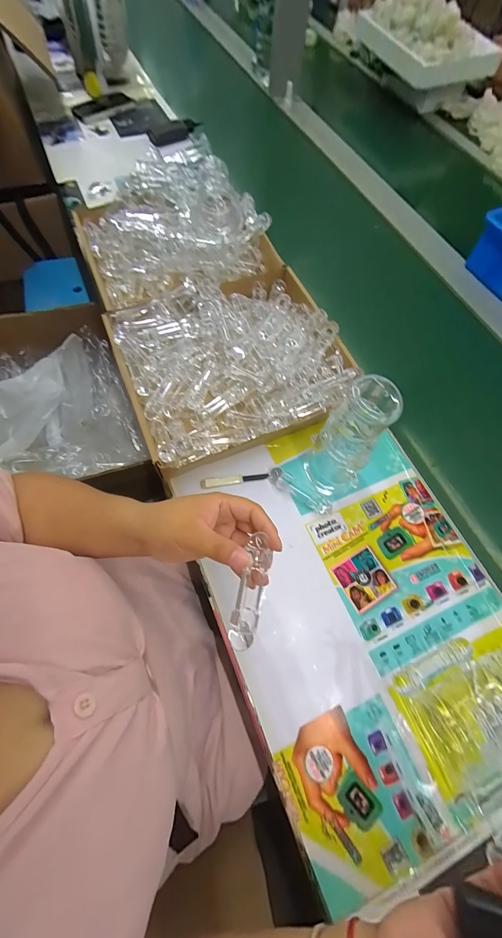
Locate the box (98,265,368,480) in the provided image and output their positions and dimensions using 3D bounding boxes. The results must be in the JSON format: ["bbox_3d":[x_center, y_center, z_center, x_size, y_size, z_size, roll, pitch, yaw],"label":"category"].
[{"bbox_3d":[-0.025,-0.160,0.481,0.321,0.074,0.279,-24,69,-10],"label":"box"}]

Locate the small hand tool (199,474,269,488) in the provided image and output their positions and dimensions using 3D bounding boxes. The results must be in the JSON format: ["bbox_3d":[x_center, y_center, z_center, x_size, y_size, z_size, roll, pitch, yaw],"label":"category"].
[{"bbox_3d":[-0.023,0.015,0.445,0.092,0.004,0.013,-7,67,-3],"label":"small hand tool"}]

